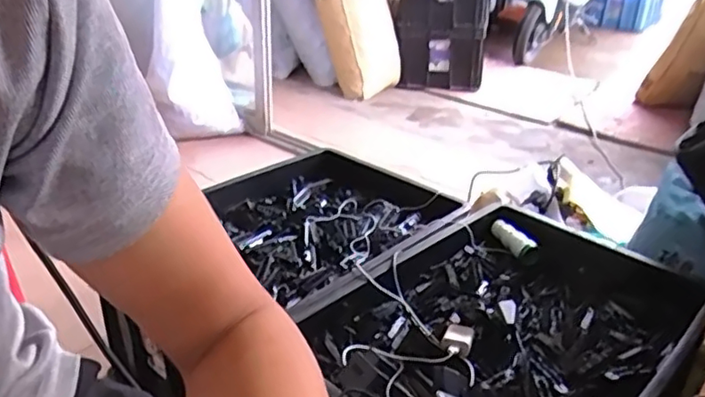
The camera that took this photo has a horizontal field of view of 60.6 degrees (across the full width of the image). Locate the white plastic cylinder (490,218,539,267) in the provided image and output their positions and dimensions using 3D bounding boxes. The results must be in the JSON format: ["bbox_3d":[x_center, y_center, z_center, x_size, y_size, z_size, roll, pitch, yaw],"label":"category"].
[{"bbox_3d":[0.294,0.077,1.094,0.037,0.033,0.112,-10,30,-21],"label":"white plastic cylinder"}]

